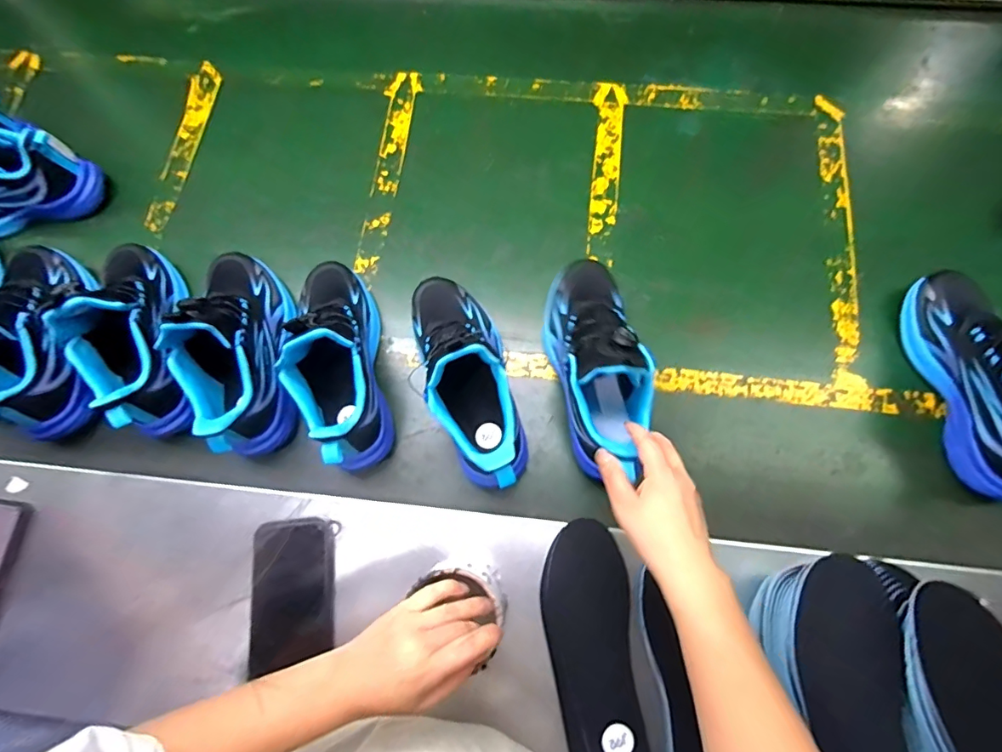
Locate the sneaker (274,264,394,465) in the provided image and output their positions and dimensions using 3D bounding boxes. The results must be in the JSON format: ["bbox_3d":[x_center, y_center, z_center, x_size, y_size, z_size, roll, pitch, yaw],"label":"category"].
[{"bbox_3d":[-0.184,-0.021,0.540,0.097,0.141,0.240,-11,73,-2],"label":"sneaker"}]

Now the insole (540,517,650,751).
[{"bbox_3d":[0.086,0.260,0.474,0.080,0.013,0.225,-4,73,0],"label":"insole"}]

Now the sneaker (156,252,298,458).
[{"bbox_3d":[-0.295,-0.035,0.541,0.088,0.146,0.236,-11,73,-2],"label":"sneaker"}]

